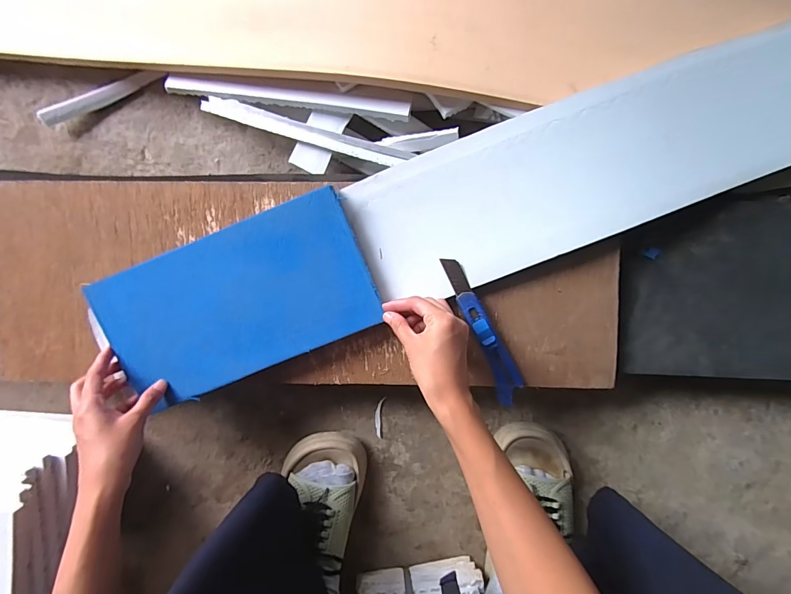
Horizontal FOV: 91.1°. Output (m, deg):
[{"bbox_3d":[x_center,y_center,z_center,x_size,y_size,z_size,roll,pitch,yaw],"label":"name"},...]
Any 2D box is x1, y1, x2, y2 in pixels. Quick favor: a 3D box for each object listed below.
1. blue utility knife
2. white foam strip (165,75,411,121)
[{"bbox_3d":[0.100,0.038,0.426,0.031,0.018,0.177,-24,93,1],"label":"blue utility knife"},{"bbox_3d":[-0.124,-0.230,0.441,0.281,0.016,0.022,8,93,-1],"label":"white foam strip"}]

